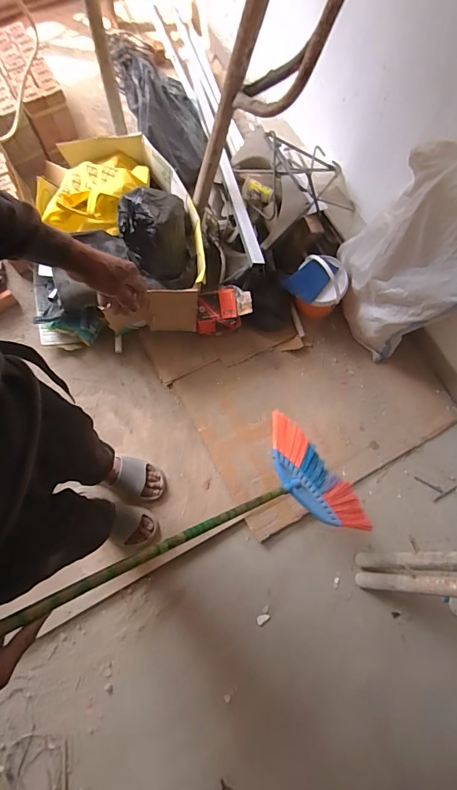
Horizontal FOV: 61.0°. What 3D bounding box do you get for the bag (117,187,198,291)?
[{"bbox_3d":[-0.208,-0.453,1.136,0.205,0.156,0.272,-10,77,-5],"label":"bag"}]

